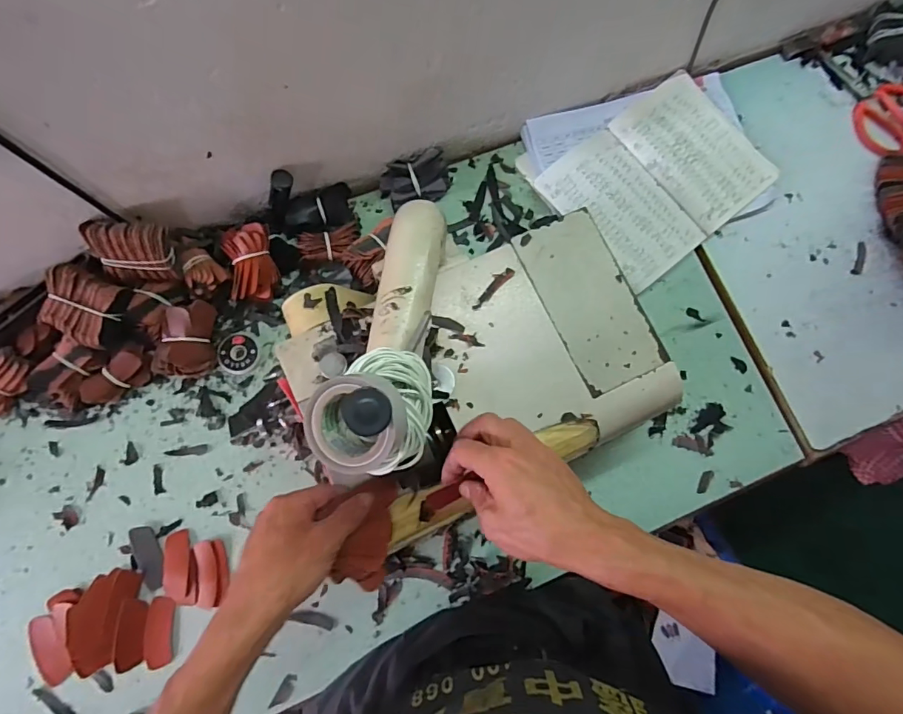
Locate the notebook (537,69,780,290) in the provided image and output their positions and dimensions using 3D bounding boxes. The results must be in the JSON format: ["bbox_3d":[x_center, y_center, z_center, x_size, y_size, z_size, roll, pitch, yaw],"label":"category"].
[{"bbox_3d":[0.281,-0.240,0.634,0.268,0.026,0.195,-39,88,-8],"label":"notebook"}]

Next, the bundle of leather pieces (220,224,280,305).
[{"bbox_3d":[-0.234,-0.108,0.550,0.054,0.030,0.084,-9,82,-6],"label":"bundle of leather pieces"}]

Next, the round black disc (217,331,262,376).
[{"bbox_3d":[-0.258,-0.005,0.577,0.050,0.007,0.051,1,81,-4],"label":"round black disc"}]

